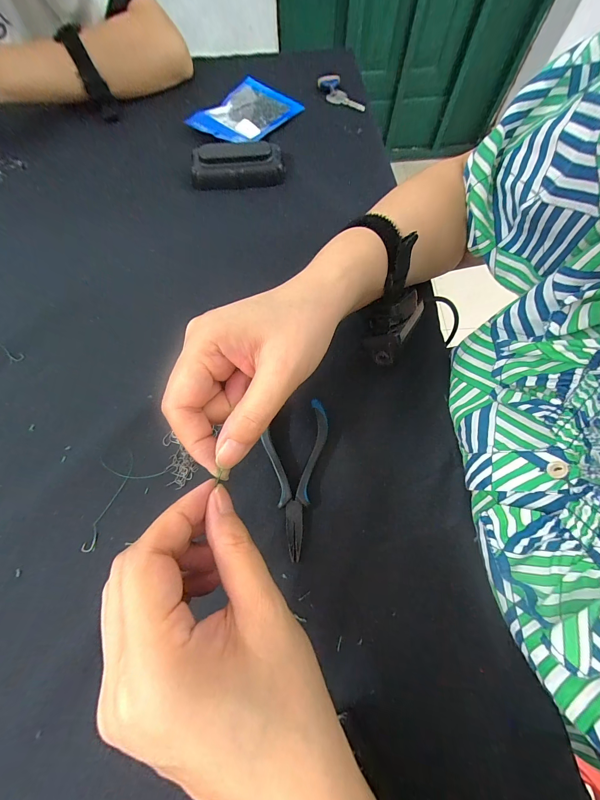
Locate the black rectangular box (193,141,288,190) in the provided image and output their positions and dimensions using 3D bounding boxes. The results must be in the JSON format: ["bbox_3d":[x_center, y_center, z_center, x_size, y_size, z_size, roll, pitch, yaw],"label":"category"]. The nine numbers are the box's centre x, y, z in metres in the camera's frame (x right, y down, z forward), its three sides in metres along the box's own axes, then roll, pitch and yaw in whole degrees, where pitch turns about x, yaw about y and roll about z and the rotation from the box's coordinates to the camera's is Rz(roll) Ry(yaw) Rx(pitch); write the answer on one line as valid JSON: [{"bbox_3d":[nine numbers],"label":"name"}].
[{"bbox_3d":[-0.074,-0.279,0.359,0.107,0.029,0.039,-6,69,-2],"label":"black rectangular box"}]

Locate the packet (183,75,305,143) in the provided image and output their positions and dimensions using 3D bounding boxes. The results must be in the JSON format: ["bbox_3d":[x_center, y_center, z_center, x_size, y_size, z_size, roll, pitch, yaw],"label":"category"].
[{"bbox_3d":[-0.070,-0.386,0.414,0.095,0.017,0.138,34,73,12],"label":"packet"}]

